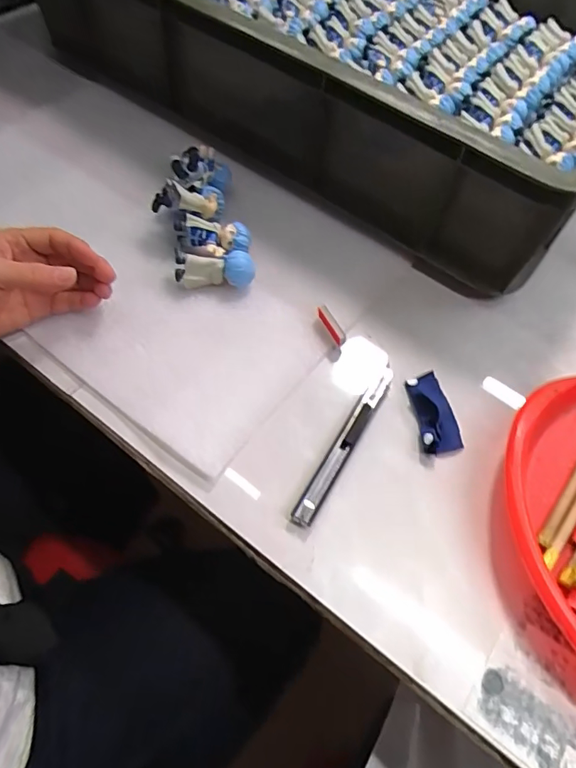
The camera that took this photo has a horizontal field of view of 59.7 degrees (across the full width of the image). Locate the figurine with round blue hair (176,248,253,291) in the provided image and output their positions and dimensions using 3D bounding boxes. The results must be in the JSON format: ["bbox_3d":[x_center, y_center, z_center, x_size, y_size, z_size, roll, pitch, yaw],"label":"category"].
[{"bbox_3d":[-0.059,-0.093,0.414,0.063,0.030,0.021,0,60,-4],"label":"figurine with round blue hair"}]

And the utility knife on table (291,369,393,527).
[{"bbox_3d":[0.041,0.039,0.351,0.014,0.007,0.133,29,62,13],"label":"utility knife on table"}]

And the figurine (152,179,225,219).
[{"bbox_3d":[-0.084,-0.157,0.430,0.059,0.027,0.024,-7,57,-33],"label":"figurine"}]

